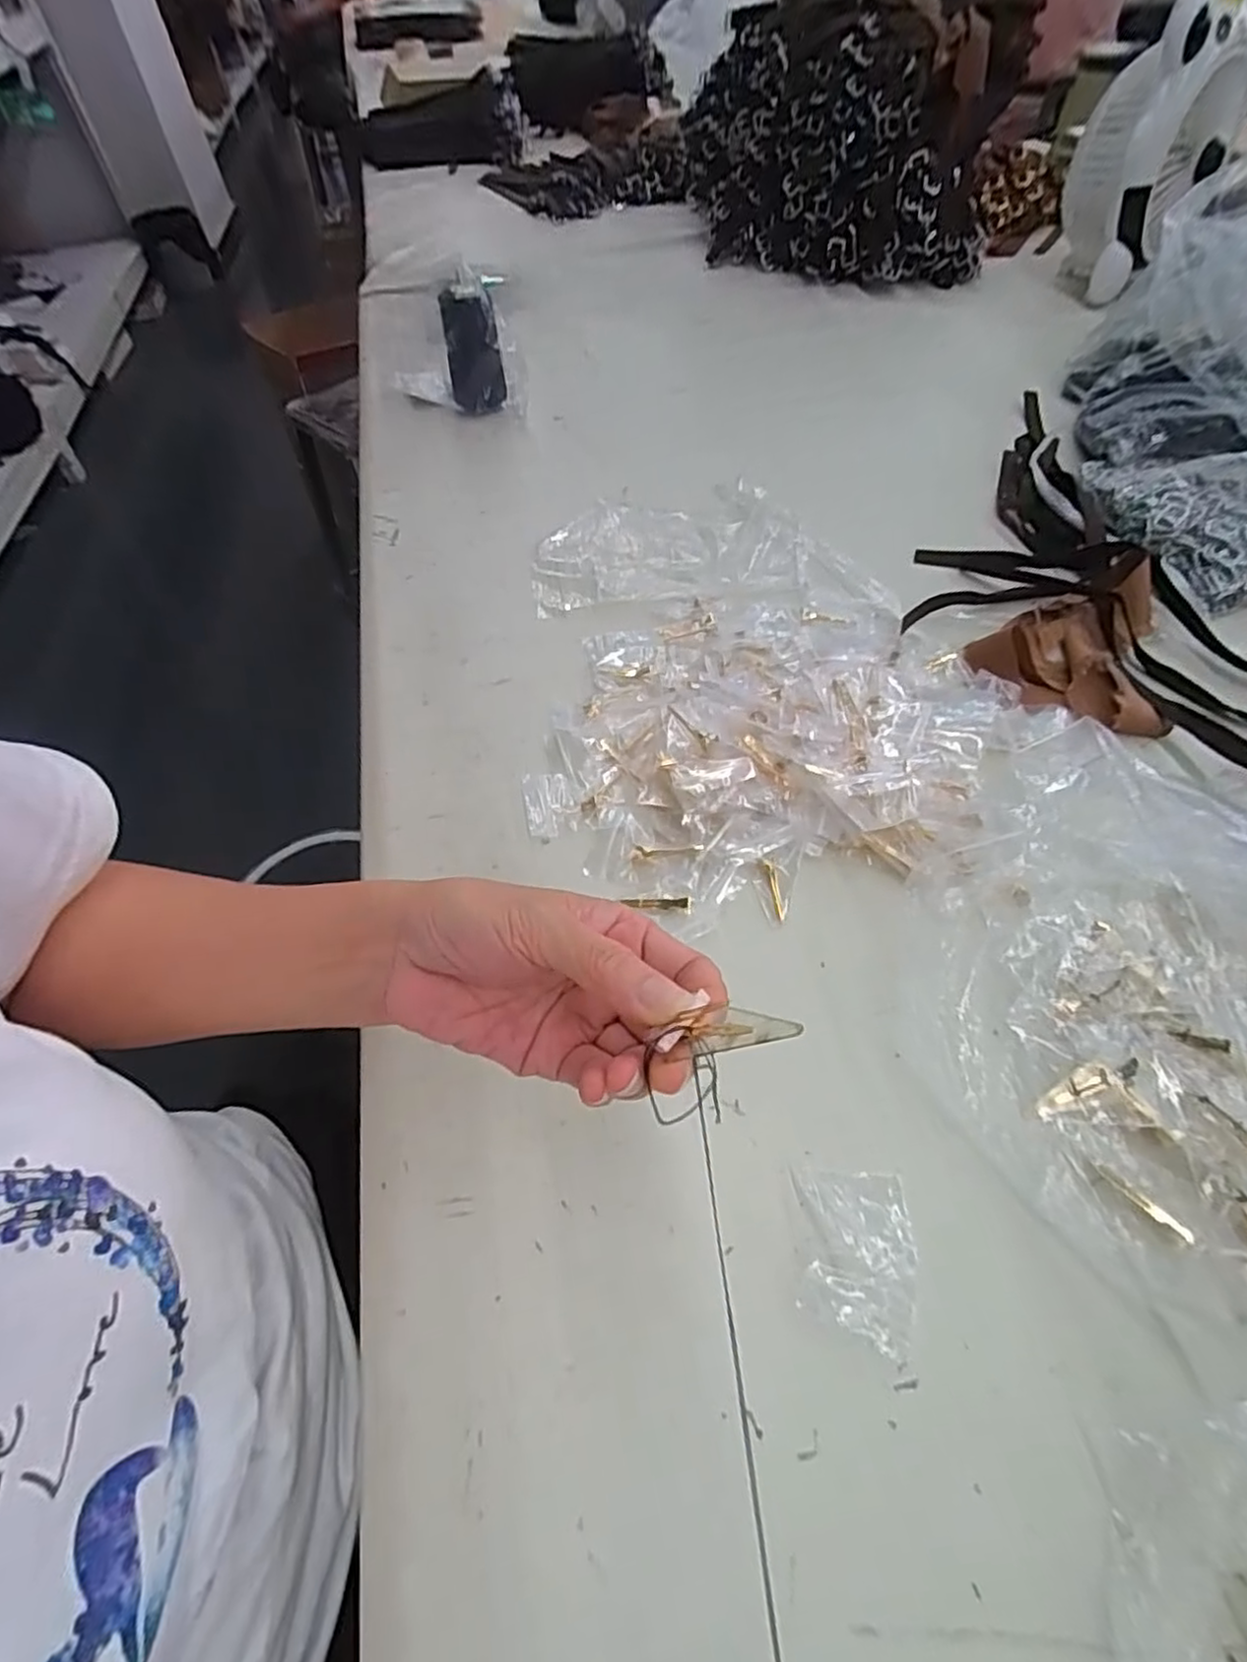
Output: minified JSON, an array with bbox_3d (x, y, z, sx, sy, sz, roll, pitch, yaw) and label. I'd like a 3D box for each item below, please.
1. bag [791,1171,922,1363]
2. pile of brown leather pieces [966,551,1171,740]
[{"bbox_3d":[0.101,0.181,0.297,0.049,0.014,0.066,6,54,7],"label":"bag"},{"bbox_3d":[0.335,-0.145,0.523,0.128,0.034,0.162,14,55,12],"label":"pile of brown leather pieces"}]

